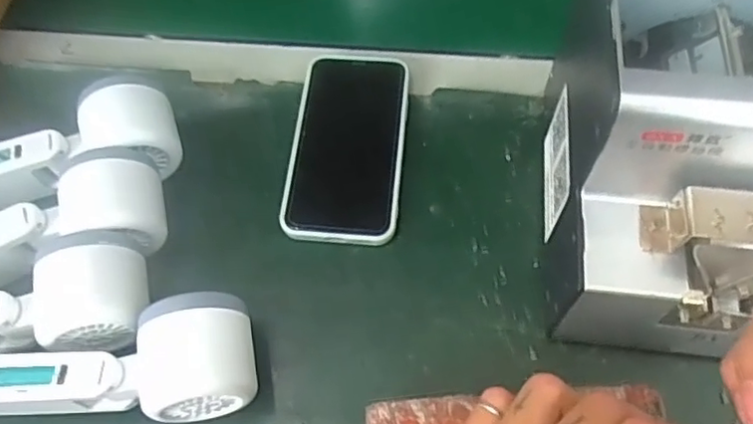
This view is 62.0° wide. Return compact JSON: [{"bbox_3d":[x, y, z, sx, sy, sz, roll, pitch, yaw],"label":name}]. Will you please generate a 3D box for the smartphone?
[{"bbox_3d":[-0.018,-0.046,0.421,0.073,0.016,0.142,4,60,4],"label":"smartphone"}]

